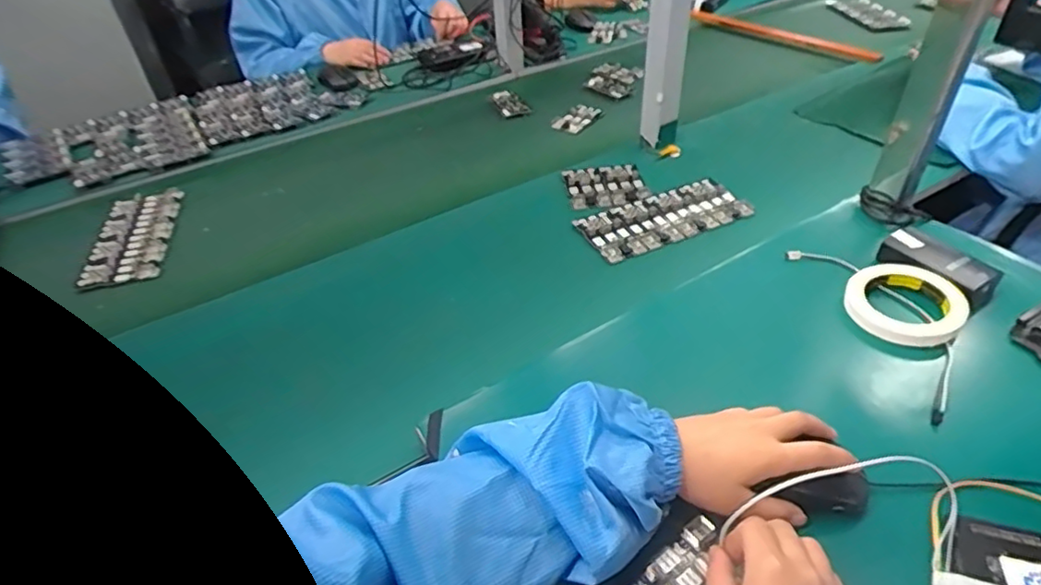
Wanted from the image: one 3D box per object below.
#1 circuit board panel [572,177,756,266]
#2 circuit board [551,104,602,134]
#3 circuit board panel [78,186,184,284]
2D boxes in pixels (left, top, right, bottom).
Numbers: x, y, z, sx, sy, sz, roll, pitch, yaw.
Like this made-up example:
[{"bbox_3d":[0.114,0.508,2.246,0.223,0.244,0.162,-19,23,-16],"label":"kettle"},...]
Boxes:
[{"bbox_3d":[0.192,-0.100,0.802,0.222,0.012,0.101,-20,43,-17],"label":"circuit board panel"},{"bbox_3d":[0.101,-0.313,1.081,0.053,0.013,0.102,27,49,31],"label":"circuit board"},{"bbox_3d":[-0.548,-0.083,0.856,0.099,0.014,0.219,-13,39,-10],"label":"circuit board panel"}]

